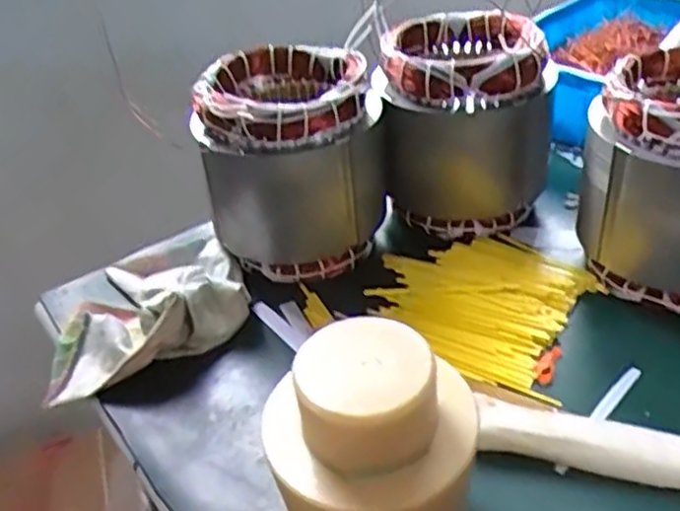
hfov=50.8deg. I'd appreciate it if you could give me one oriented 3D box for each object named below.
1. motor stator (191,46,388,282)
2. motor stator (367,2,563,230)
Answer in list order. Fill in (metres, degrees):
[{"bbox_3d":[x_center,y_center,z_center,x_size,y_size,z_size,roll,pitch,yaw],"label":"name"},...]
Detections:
[{"bbox_3d":[-0.037,-0.082,0.620,0.146,0.150,0.134,-6,36,0],"label":"motor stator"},{"bbox_3d":[0.109,-0.126,0.653,0.142,0.150,0.138,-5,36,1],"label":"motor stator"}]

